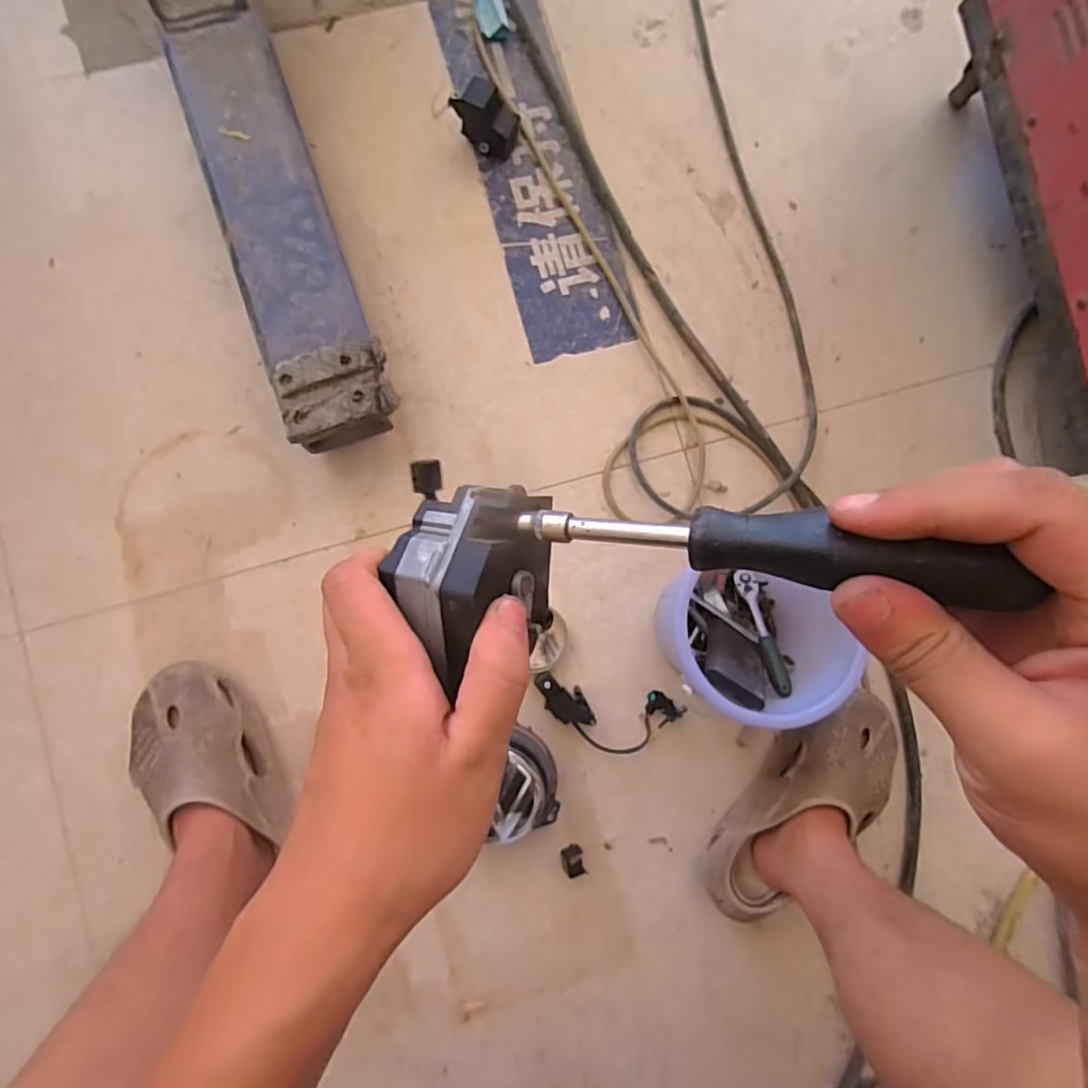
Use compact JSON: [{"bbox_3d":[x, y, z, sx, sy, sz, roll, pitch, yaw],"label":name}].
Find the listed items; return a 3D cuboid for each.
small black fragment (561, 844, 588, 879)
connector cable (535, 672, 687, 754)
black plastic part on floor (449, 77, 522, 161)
[{"bbox_3d":[0.034,0.369,0.700,0.026,0.015,0.038,-13,86,-6],"label":"small black fragment"},{"bbox_3d":[0.075,0.205,0.709,0.176,0.020,0.076,10,84,-4],"label":"connector cable"},{"bbox_3d":[-0.074,-0.534,0.755,0.083,0.063,0.056,19,83,-3],"label":"black plastic part on floor"}]

